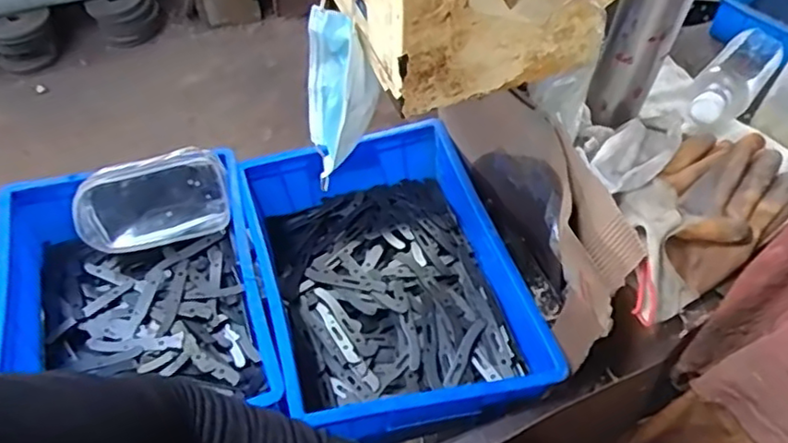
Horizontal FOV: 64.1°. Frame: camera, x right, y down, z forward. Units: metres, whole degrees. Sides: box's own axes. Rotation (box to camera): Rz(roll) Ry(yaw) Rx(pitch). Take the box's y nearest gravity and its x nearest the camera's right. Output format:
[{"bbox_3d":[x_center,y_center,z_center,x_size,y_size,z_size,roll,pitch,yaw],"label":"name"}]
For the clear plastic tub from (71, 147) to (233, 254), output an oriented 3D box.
[{"bbox_3d":[-0.328,-0.031,0.864,0.193,0.117,0.060,-17,25,-11],"label":"clear plastic tub"}]

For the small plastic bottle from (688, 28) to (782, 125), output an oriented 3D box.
[{"bbox_3d":[0.400,-0.170,0.737,0.059,0.051,0.223,33,45,21],"label":"small plastic bottle"}]

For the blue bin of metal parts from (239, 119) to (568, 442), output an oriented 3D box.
[{"bbox_3d":[-0.008,0.071,0.816,0.295,0.119,0.414,-14,55,-11],"label":"blue bin of metal parts"}]

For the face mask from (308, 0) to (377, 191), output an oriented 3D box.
[{"bbox_3d":[-0.053,-0.125,0.625,0.064,0.155,0.093,-11,54,-9],"label":"face mask"}]

